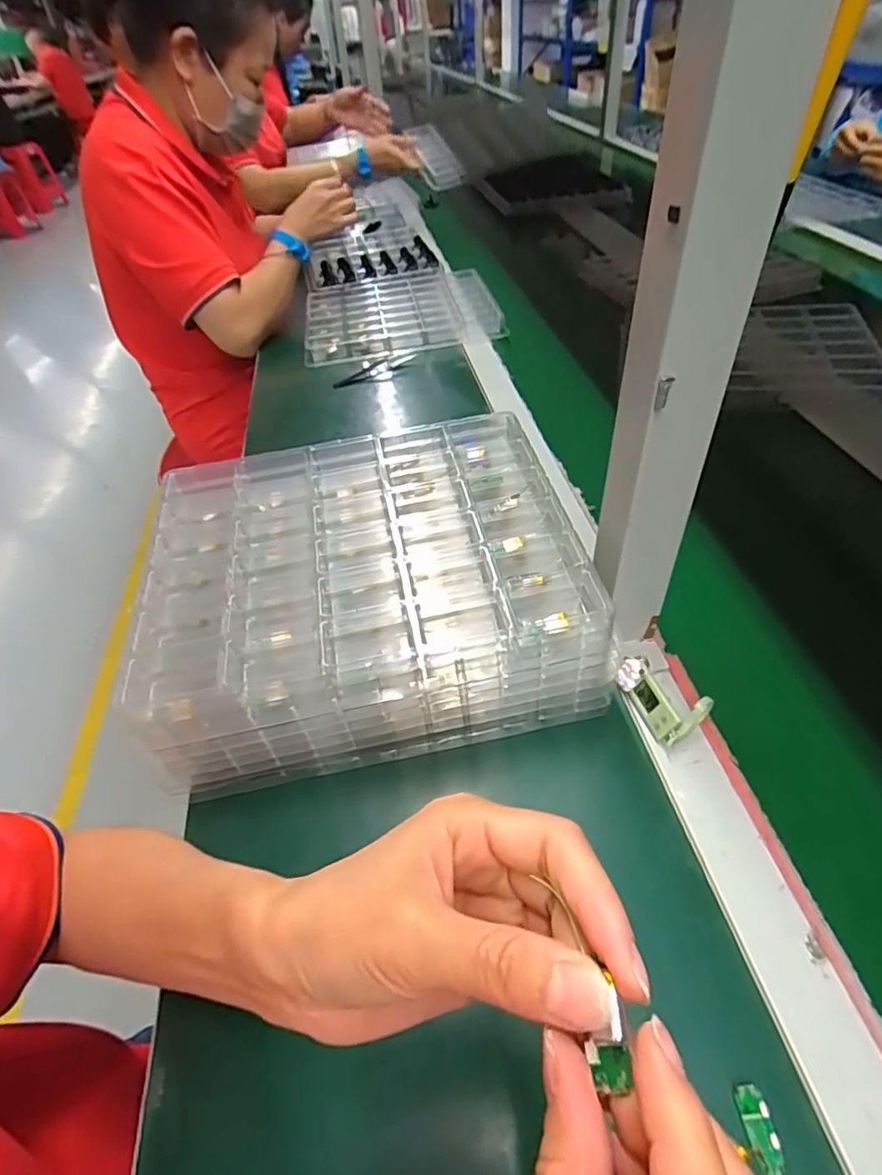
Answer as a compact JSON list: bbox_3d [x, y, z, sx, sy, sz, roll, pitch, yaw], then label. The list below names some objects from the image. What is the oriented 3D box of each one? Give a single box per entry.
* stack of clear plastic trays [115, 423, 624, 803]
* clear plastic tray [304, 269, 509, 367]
[{"bbox_3d":[-0.055,-0.002,0.447,0.290,0.104,0.241,-11,45,-5],"label":"stack of clear plastic trays"},{"bbox_3d":[-0.070,-0.441,0.947,0.296,0.032,0.266,-10,45,-4],"label":"clear plastic tray"}]

